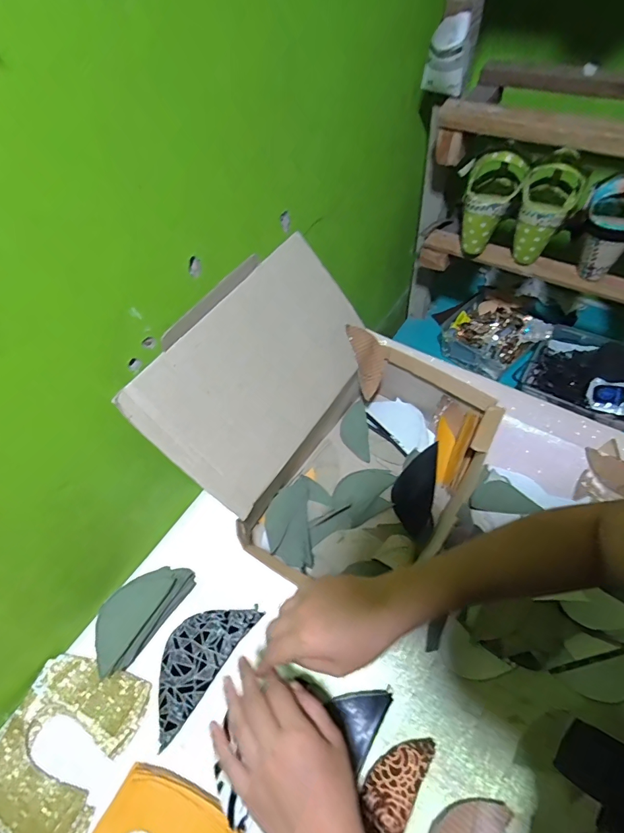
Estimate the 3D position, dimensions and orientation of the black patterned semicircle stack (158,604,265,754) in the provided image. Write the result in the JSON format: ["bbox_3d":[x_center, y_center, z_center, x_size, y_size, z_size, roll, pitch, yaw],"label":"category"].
[{"bbox_3d":[-0.135,0.278,0.484,0.072,0.020,0.150,28,62,22],"label":"black patterned semicircle stack"}]

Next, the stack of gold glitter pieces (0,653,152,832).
[{"bbox_3d":[-0.274,0.357,0.446,0.134,0.022,0.162,14,57,15],"label":"stack of gold glitter pieces"}]

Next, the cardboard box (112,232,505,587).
[{"bbox_3d":[0.028,0.010,0.513,0.306,0.258,0.321,29,62,23],"label":"cardboard box"}]

